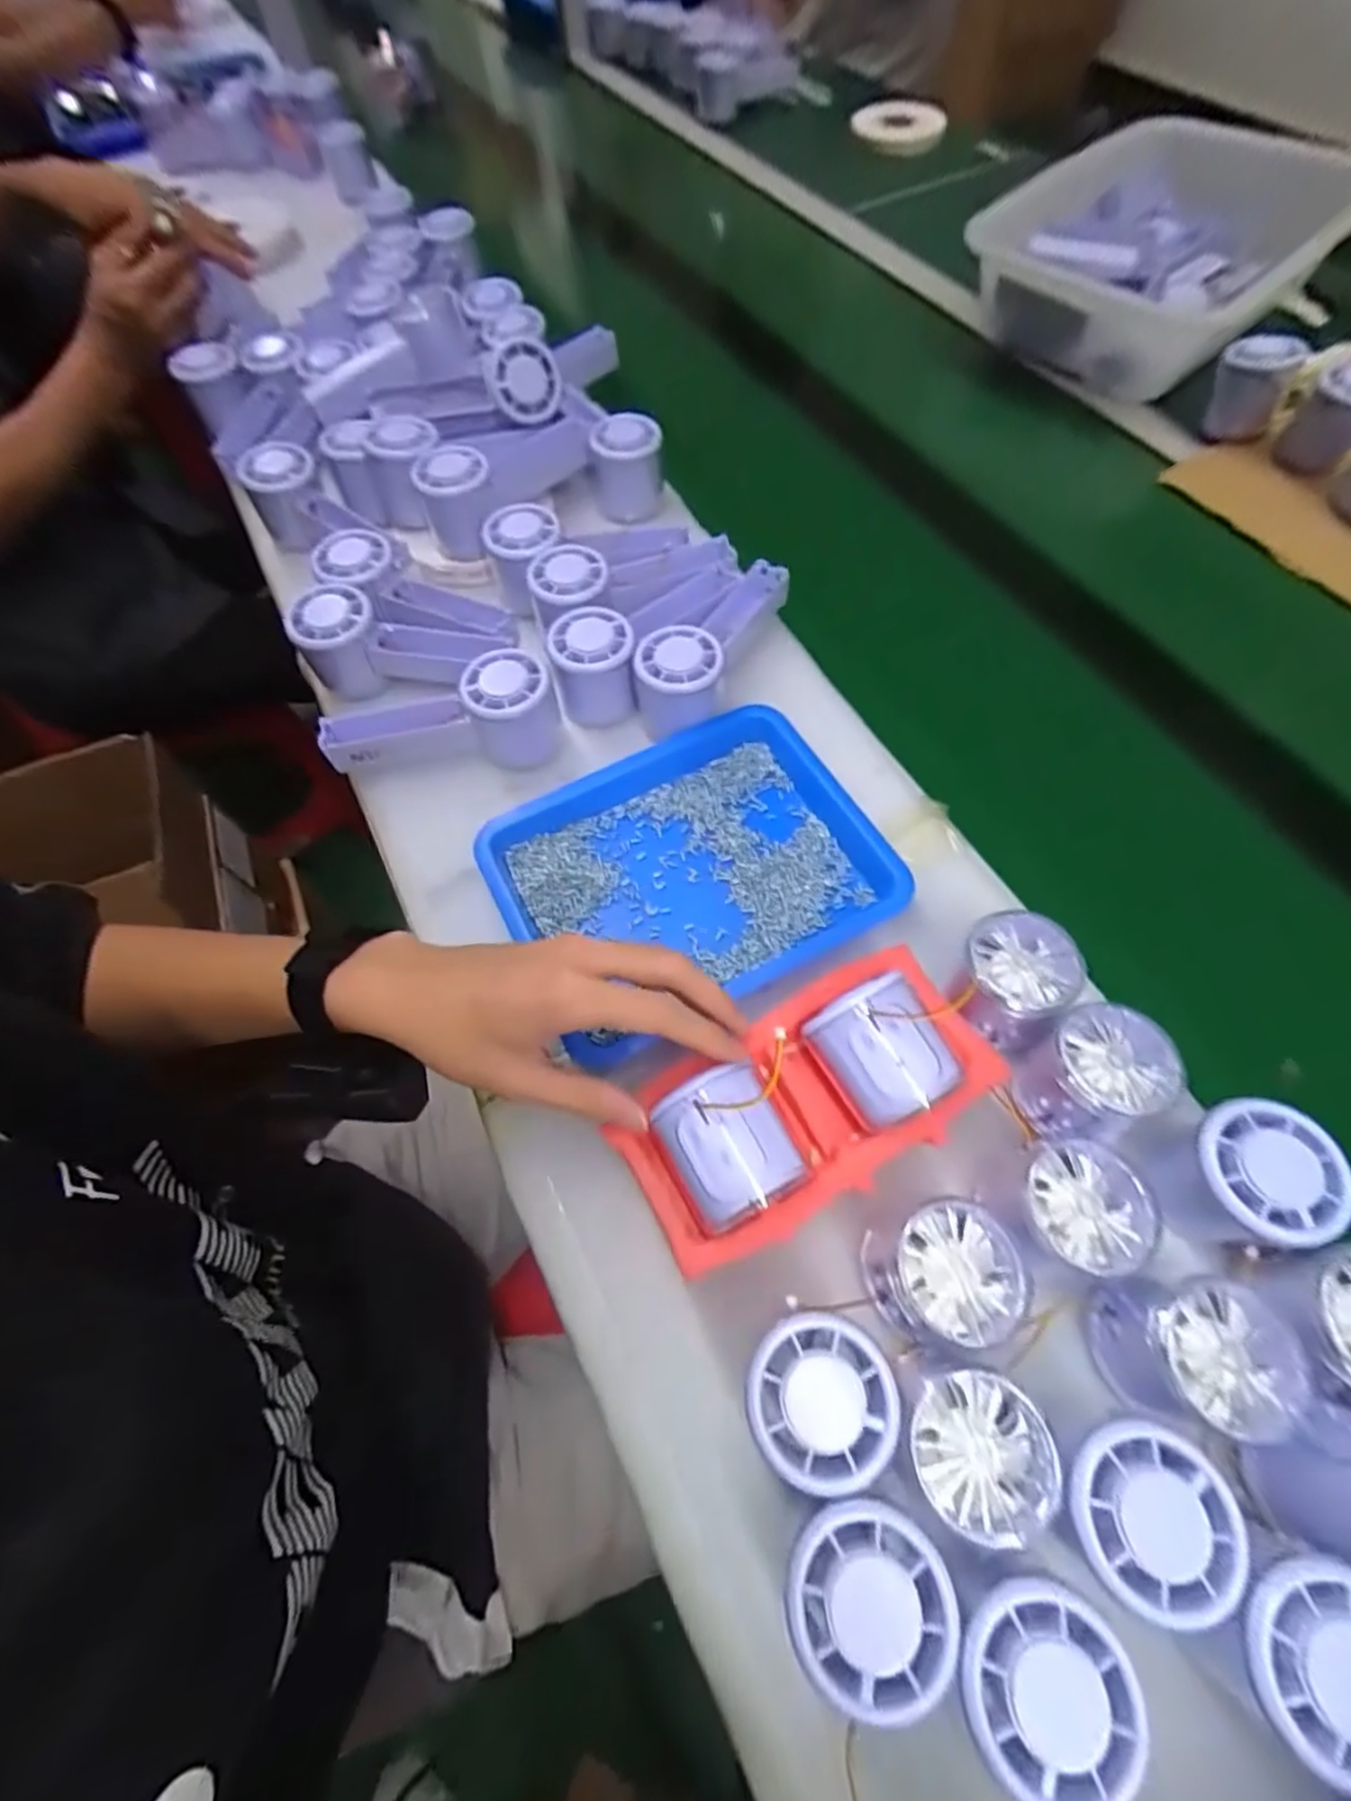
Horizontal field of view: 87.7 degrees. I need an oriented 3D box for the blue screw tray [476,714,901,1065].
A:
[{"bbox_3d":[0.011,-0.019,0.429,0.222,0.025,0.171,-27,65,-9],"label":"blue screw tray"}]

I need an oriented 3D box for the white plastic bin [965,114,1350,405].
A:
[{"bbox_3d":[0.466,-0.620,0.676,0.264,0.087,0.301,40,73,20],"label":"white plastic bin"}]

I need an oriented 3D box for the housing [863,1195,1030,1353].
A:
[{"bbox_3d":[0.116,0.165,0.312,0.057,0.050,0.052,-1,64,3],"label":"housing"}]

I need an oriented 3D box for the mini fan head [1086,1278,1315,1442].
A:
[{"bbox_3d":[0.217,0.187,0.294,0.062,0.052,0.055,-2,64,2],"label":"mini fan head"}]

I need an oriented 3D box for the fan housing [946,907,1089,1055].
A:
[{"bbox_3d":[0.176,0.040,0.368,0.054,0.042,0.057,32,70,17],"label":"fan housing"}]

